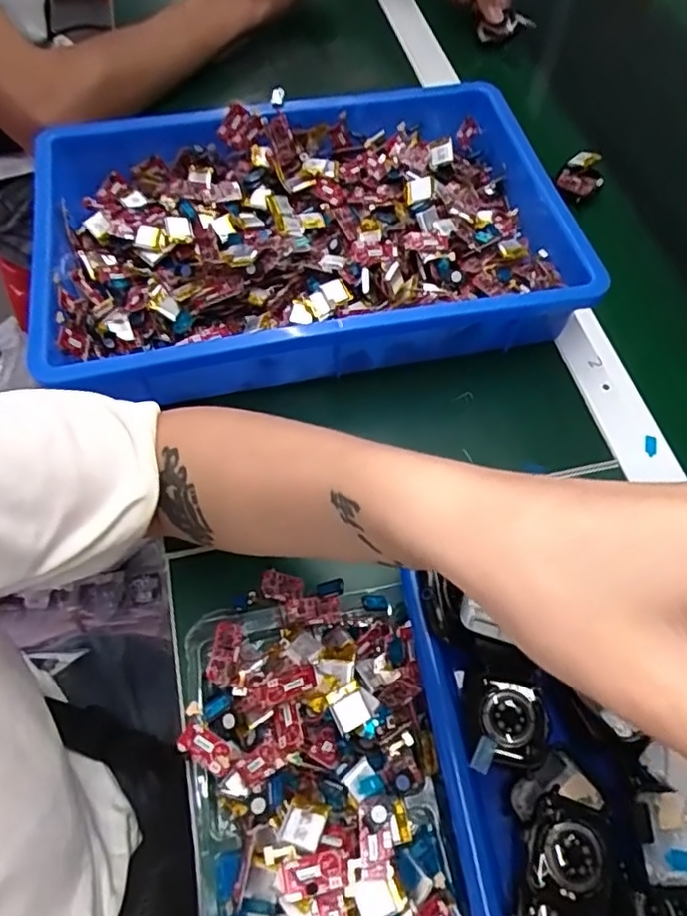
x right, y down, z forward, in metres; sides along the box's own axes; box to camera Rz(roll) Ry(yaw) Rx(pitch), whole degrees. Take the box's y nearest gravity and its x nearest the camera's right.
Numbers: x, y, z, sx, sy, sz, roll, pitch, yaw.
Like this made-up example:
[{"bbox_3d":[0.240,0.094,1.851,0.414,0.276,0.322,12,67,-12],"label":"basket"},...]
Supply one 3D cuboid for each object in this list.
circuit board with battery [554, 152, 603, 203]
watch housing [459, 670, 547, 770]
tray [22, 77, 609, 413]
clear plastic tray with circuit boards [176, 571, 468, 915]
[{"bbox_3d":[0.215,-0.255,0.554,0.036,0.024,0.045,29,63,13],"label":"circuit board with battery"},{"bbox_3d":[0.078,0.127,0.300,0.036,0.016,0.040,9,60,2],"label":"watch housing"},{"bbox_3d":[-0.031,-0.180,0.472,0.381,0.061,0.274,-10,61,-8],"label":"tray"},{"bbox_3d":[-0.010,0.187,0.278,0.120,0.039,0.270,-6,61,-6],"label":"clear plastic tray with circuit boards"}]

